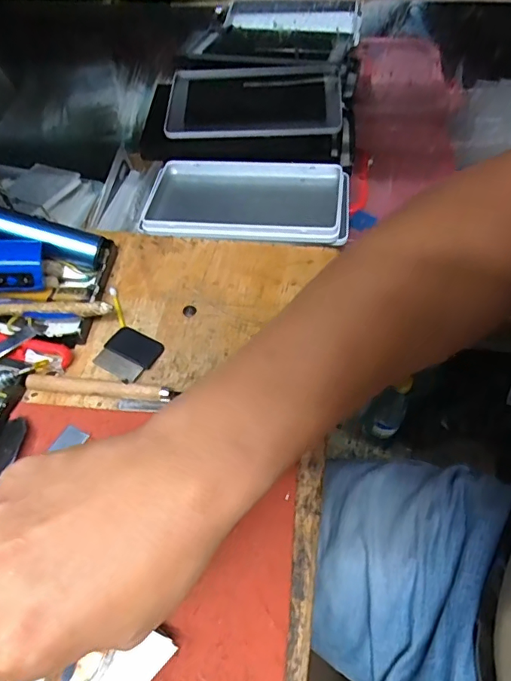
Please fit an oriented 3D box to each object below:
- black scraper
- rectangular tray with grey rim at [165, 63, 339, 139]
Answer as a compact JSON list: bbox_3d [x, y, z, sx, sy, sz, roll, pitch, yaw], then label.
[{"bbox_3d":[-0.094,0.009,0.362,0.038,0.005,0.040,25,60,19],"label":"black scraper"},{"bbox_3d":[-0.003,-0.251,0.516,0.179,0.020,0.100,0,67,4],"label":"rectangular tray with grey rim"}]

